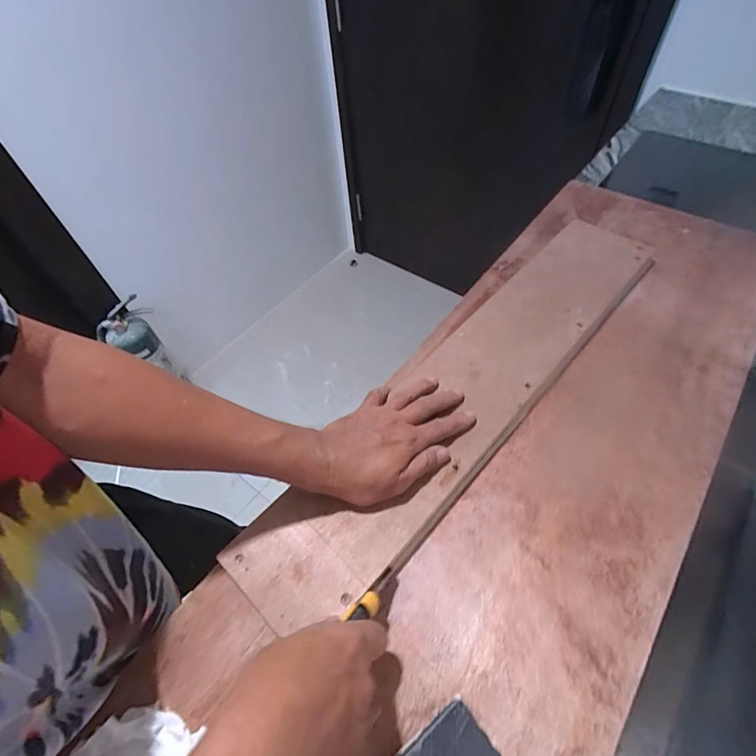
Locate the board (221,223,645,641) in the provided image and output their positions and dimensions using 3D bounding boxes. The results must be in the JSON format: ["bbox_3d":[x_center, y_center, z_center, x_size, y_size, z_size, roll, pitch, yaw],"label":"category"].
[{"bbox_3d":[0.121,-0.005,0.475,0.128,0.022,0.641,38,64,21],"label":"board"}]

